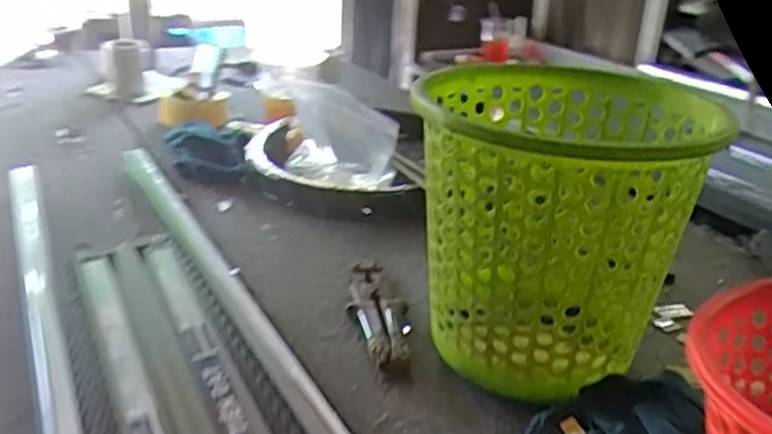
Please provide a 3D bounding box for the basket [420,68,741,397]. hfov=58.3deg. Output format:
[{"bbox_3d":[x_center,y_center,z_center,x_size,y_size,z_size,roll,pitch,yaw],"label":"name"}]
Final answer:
[{"bbox_3d":[0.140,0.020,0.613,0.231,0.258,0.241,2,25,-1],"label":"basket"}]

